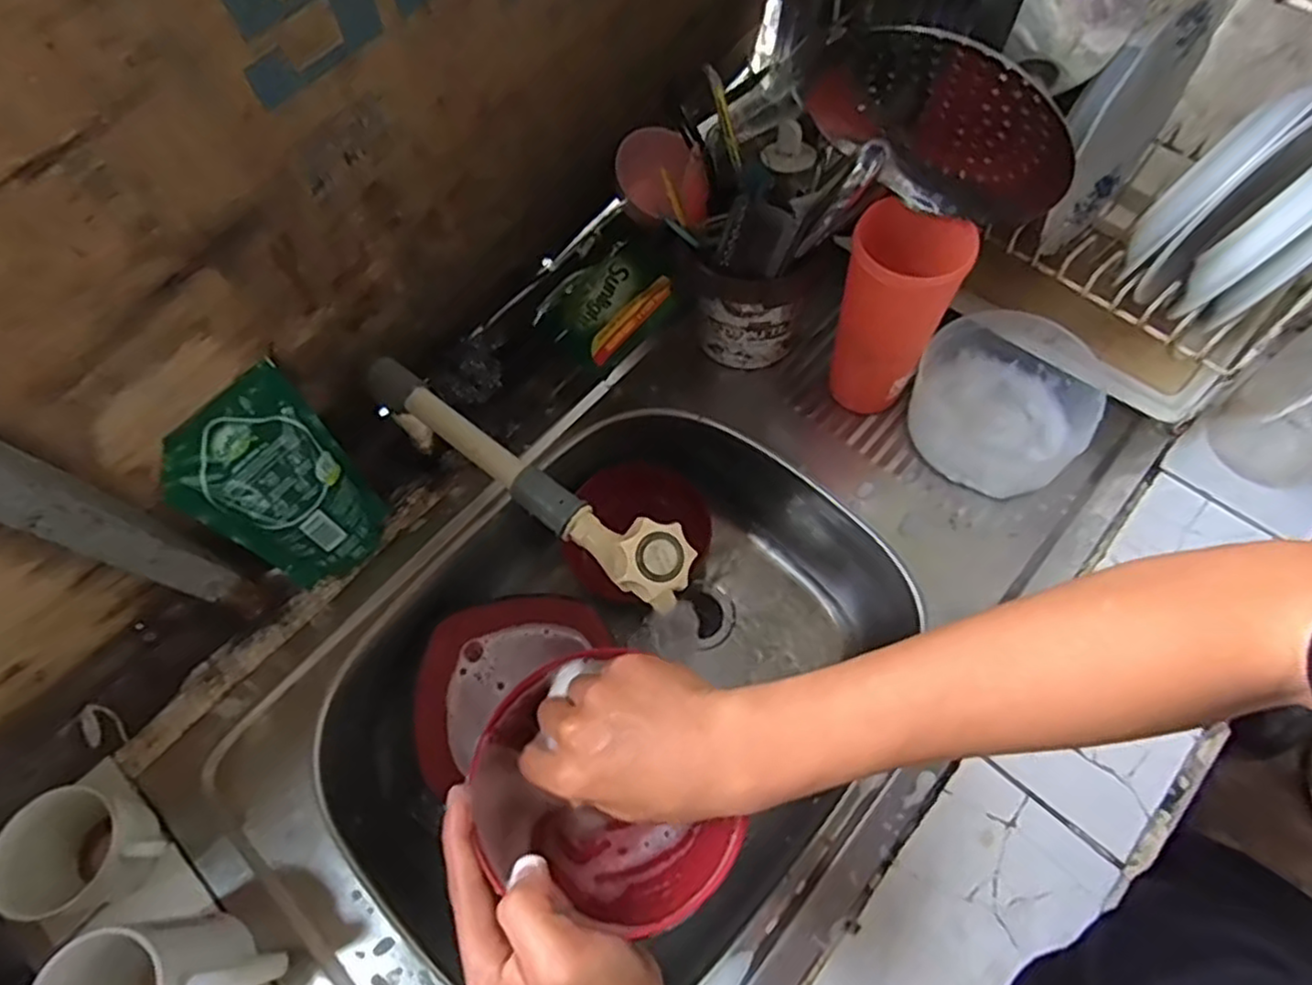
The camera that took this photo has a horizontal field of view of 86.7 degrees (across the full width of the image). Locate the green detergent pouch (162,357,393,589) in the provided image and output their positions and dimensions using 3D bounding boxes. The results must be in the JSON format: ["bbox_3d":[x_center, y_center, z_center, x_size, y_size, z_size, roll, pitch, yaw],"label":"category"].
[{"bbox_3d":[-0.296,-0.005,0.555,0.045,0.183,0.108,25,63,40],"label":"green detergent pouch"}]

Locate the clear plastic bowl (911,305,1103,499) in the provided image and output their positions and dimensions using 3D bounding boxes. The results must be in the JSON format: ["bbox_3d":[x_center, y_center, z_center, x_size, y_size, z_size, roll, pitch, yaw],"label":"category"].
[{"bbox_3d":[0.301,-0.084,0.607,0.137,0.081,0.153,32,69,18],"label":"clear plastic bowl"}]

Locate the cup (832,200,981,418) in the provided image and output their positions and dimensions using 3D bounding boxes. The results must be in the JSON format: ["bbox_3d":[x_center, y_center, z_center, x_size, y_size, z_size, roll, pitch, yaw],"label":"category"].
[{"bbox_3d":[0.189,-0.141,0.569,0.076,0.171,0.071,-1,63,3],"label":"cup"}]

